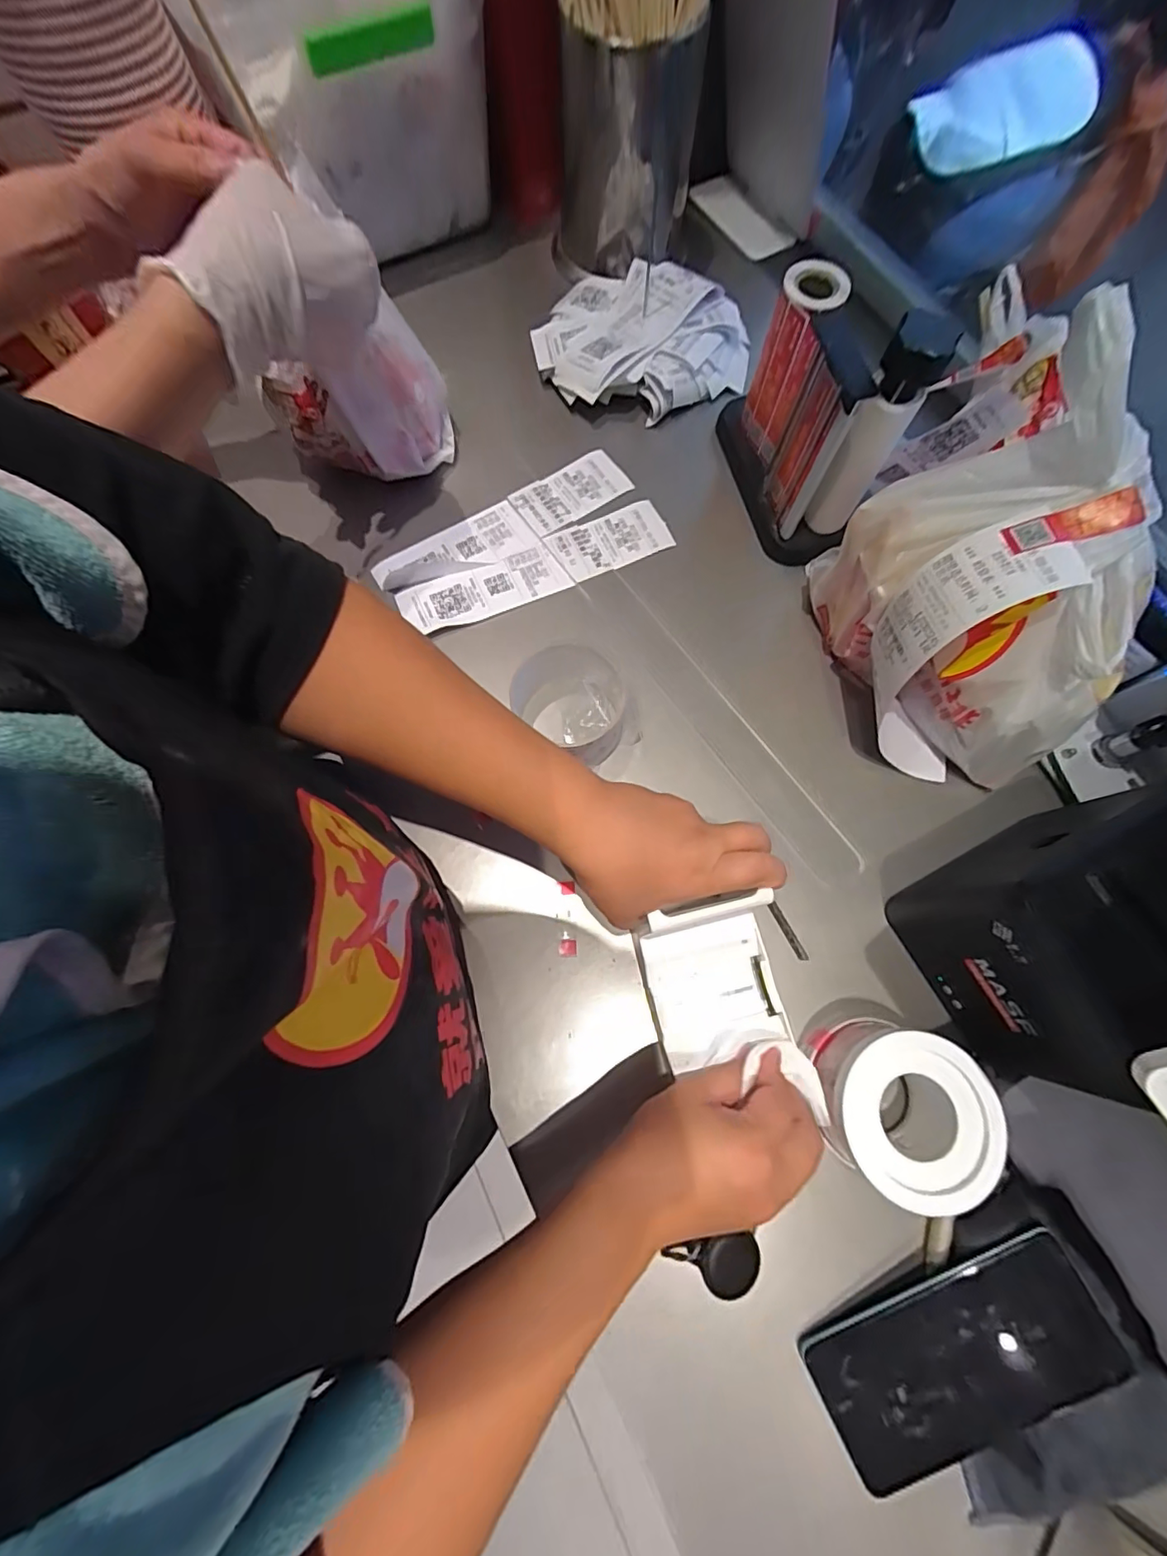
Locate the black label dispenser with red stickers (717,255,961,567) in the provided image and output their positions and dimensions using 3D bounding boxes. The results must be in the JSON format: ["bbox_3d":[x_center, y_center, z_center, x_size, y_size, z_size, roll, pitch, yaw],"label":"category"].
[{"bbox_3d":[0.180,-0.301,0.427,0.066,0.163,0.177,-14,75,-5],"label":"black label dispenser with red stickers"}]

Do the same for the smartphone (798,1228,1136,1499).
[{"bbox_3d":[0.214,0.329,0.302,0.160,0.009,0.075,-27,75,1],"label":"smartphone"}]

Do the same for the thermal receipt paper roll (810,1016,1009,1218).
[{"bbox_3d":[0.188,0.197,0.325,0.091,0.052,0.087,31,76,8],"label":"thermal receipt paper roll"}]

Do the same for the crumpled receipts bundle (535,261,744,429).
[{"bbox_3d":[0.060,-0.425,0.522,0.204,0.048,0.149,8,74,1],"label":"crumpled receipts bundle"}]

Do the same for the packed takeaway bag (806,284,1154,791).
[{"bbox_3d":[0.263,-0.118,0.351,0.134,0.193,0.206,-8,74,-3],"label":"packed takeaway bag"}]

